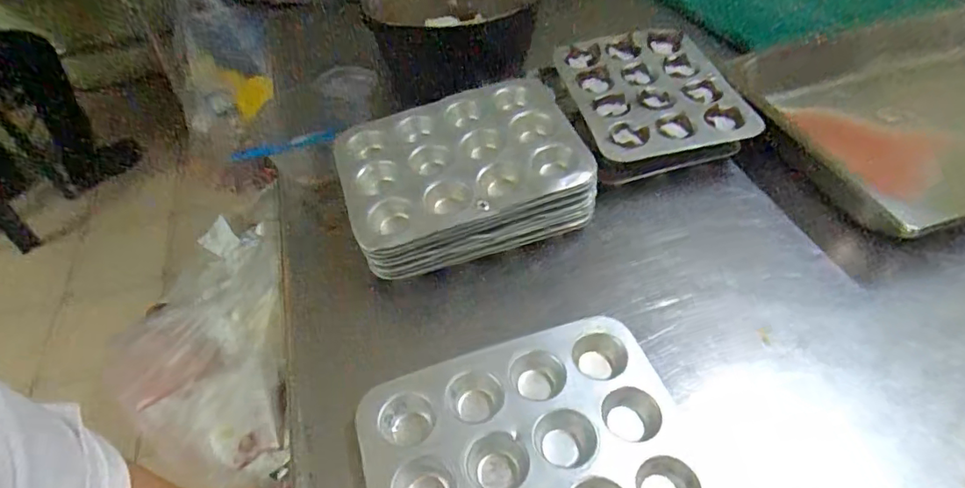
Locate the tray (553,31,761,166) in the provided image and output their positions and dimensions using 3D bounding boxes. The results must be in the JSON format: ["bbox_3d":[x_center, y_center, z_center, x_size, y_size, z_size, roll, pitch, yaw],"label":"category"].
[{"bbox_3d":[0.206,-0.202,0.687,0.189,0.029,0.262,-11,47,-5],"label":"tray"}]

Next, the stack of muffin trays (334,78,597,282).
[{"bbox_3d":[-0.023,-0.075,0.600,0.249,0.081,0.184,-16,48,-9],"label":"stack of muffin trays"}]

